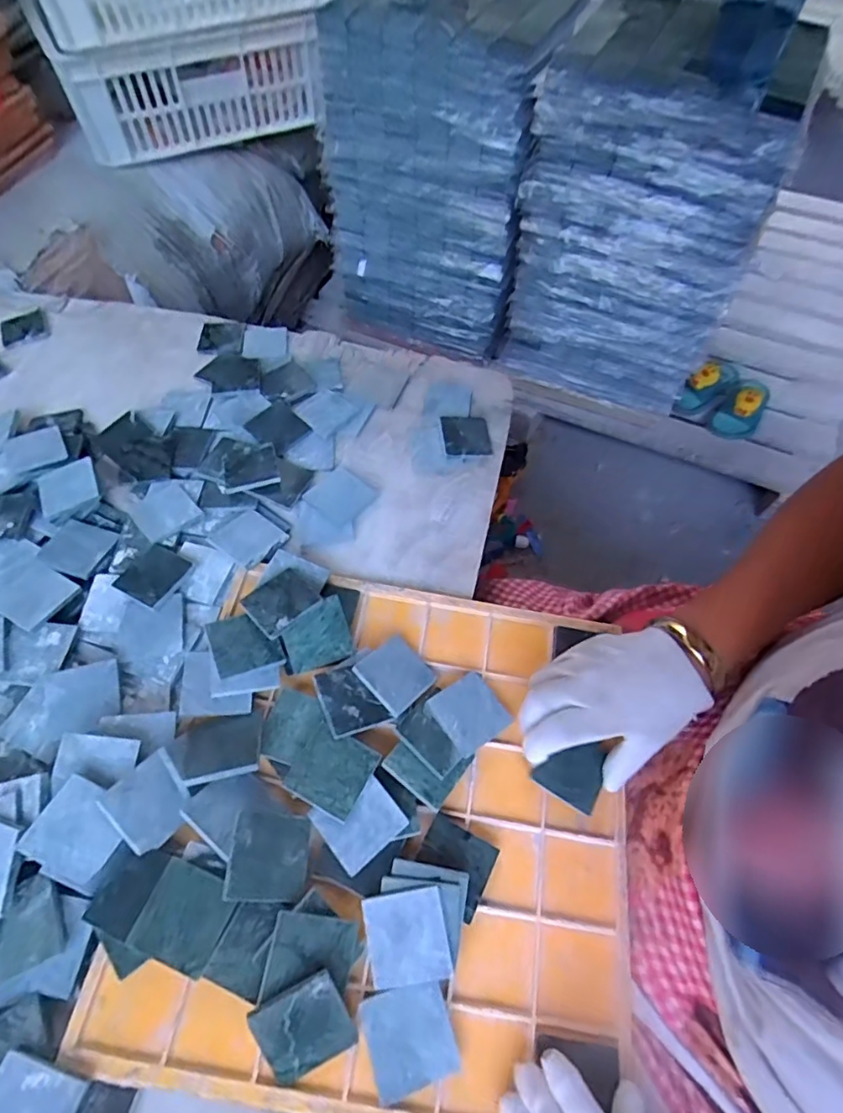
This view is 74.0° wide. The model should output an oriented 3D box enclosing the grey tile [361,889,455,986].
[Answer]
[{"bbox_3d":[-0.009,0.236,0.347,0.050,0.004,0.049,-12,74,6],"label":"grey tile"}]

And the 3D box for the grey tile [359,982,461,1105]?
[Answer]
[{"bbox_3d":[-0.007,0.287,0.334,0.050,0.008,0.047,-14,61,-9],"label":"grey tile"}]

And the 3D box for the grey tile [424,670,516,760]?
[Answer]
[{"bbox_3d":[0.037,0.116,0.419,0.051,0.009,0.048,-28,66,-25],"label":"grey tile"}]

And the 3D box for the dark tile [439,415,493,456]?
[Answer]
[{"bbox_3d":[0.045,-0.122,0.561,0.052,0.005,0.050,0,64,-19],"label":"dark tile"}]

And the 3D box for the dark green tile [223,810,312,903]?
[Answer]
[{"bbox_3d":[-0.097,0.193,0.360,0.050,0.007,0.049,20,55,-26],"label":"dark green tile"}]

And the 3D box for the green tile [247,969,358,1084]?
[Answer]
[{"bbox_3d":[-0.067,0.272,0.322,0.049,0.005,0.051,-20,96,-9],"label":"green tile"}]

